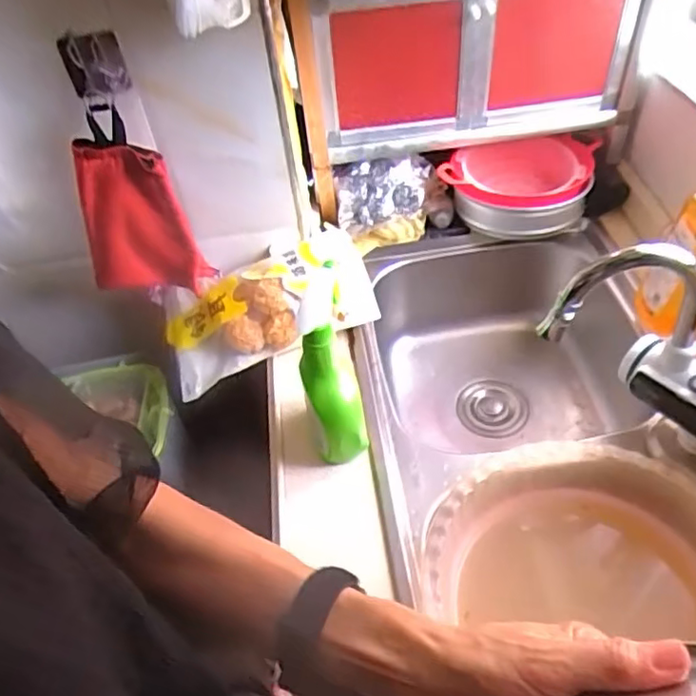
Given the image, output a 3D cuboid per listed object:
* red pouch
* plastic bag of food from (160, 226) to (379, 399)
[{"bbox_3d":[-0.268,-0.169,0.823,0.151,0.207,0.030,2,40,-10],"label":"red pouch"},{"bbox_3d":[-0.116,-0.069,0.883,0.290,0.087,0.183,-19,49,-11],"label":"plastic bag of food"}]

